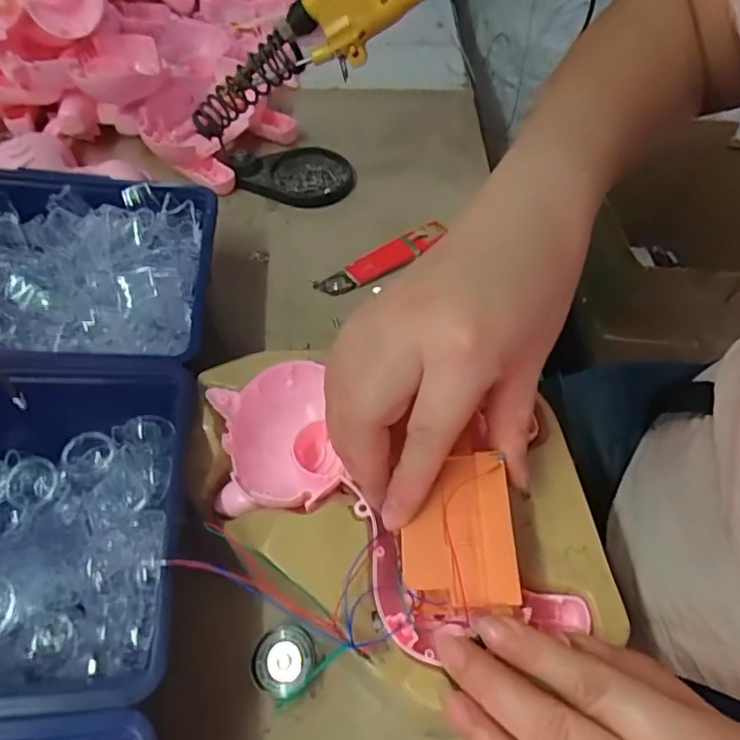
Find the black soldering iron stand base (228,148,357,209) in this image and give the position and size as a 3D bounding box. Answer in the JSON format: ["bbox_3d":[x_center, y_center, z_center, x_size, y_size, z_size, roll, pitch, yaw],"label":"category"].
[{"bbox_3d":[-0.058,-0.154,0.441,0.091,0.030,0.060,-7,54,-7],"label":"black soldering iron stand base"}]

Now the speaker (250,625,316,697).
[{"bbox_3d":[-0.038,0.125,0.243,0.027,0.004,0.026,-8,54,-7],"label":"speaker"}]

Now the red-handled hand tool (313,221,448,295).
[{"bbox_3d":[0.009,-0.078,0.392,0.099,0.014,0.023,-29,60,-21],"label":"red-handled hand tool"}]

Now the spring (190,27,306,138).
[{"bbox_3d":[-0.091,-0.195,0.393,0.102,0.027,0.019,-21,40,33],"label":"spring"}]

